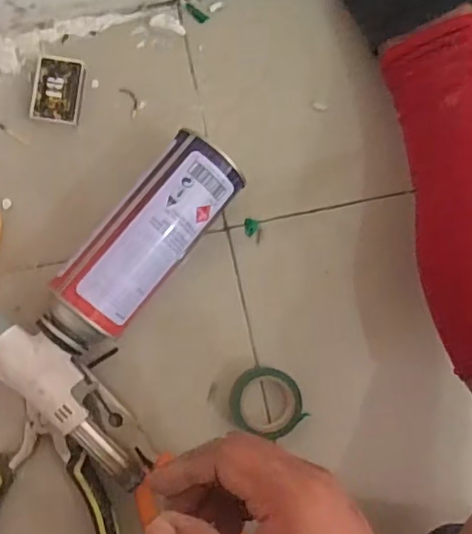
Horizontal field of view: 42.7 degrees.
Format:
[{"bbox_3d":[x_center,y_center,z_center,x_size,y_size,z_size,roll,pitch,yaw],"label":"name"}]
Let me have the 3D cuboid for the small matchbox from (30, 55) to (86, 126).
[{"bbox_3d":[-0.145,-0.144,0.494,0.037,0.014,0.054,7,85,-6],"label":"small matchbox"}]

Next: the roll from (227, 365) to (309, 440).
[{"bbox_3d":[0.028,0.110,0.485,0.063,0.025,0.052,29,83,-4],"label":"roll"}]

